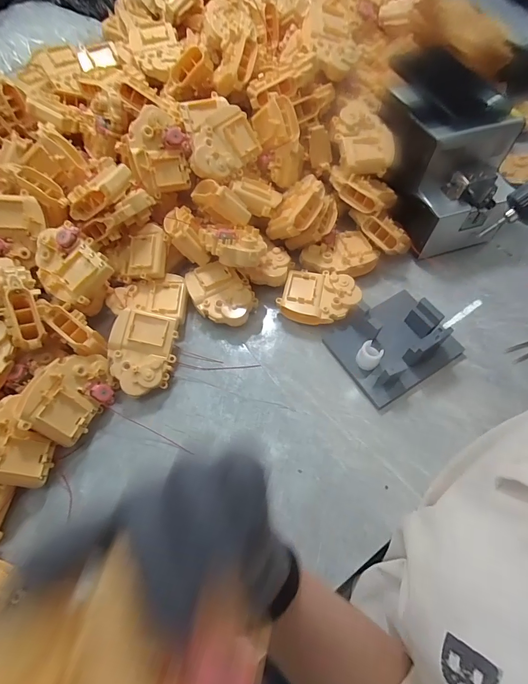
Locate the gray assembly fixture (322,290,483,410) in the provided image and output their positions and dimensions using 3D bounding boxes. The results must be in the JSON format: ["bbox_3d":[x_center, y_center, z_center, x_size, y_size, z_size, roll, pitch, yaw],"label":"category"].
[{"bbox_3d":[0.165,-0.010,0.414,0.143,0.046,0.116,-27,65,-12],"label":"gray assembly fixture"}]

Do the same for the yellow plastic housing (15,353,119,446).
[{"bbox_3d":[-0.206,0.057,0.371,0.075,0.023,0.096,55,44,-20],"label":"yellow plastic housing"}]

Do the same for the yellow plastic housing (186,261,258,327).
[{"bbox_3d":[-0.054,-0.060,0.456,0.076,0.041,0.094,-24,64,-12],"label":"yellow plastic housing"}]

